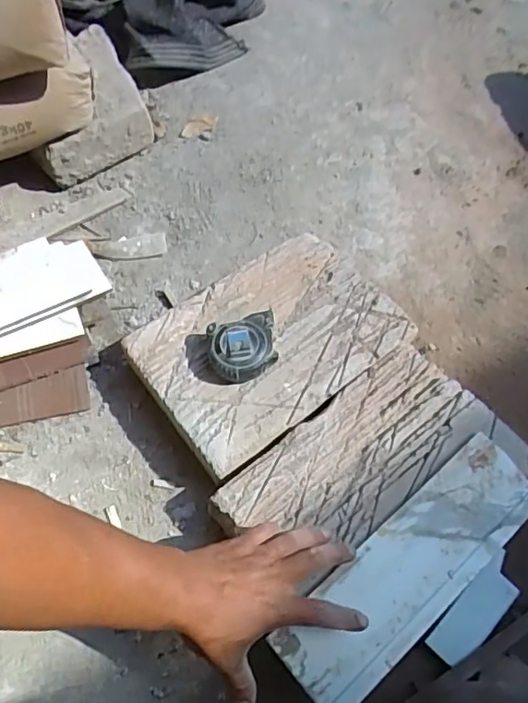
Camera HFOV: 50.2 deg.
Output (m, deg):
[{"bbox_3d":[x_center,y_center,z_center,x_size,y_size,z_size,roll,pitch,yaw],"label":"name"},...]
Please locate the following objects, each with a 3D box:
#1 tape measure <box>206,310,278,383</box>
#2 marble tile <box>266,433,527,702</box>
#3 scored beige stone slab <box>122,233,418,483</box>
[{"bbox_3d":[-0.023,-0.003,0.635,0.080,0.039,0.073,-9,64,-6],"label":"tape measure"},{"bbox_3d":[0.147,0.205,0.542,0.299,0.006,0.092,-39,71,-20],"label":"marble tile"},{"bbox_3d":[0.007,-0.014,0.664,0.290,0.017,0.195,-34,69,-17],"label":"scored beige stone slab"}]

